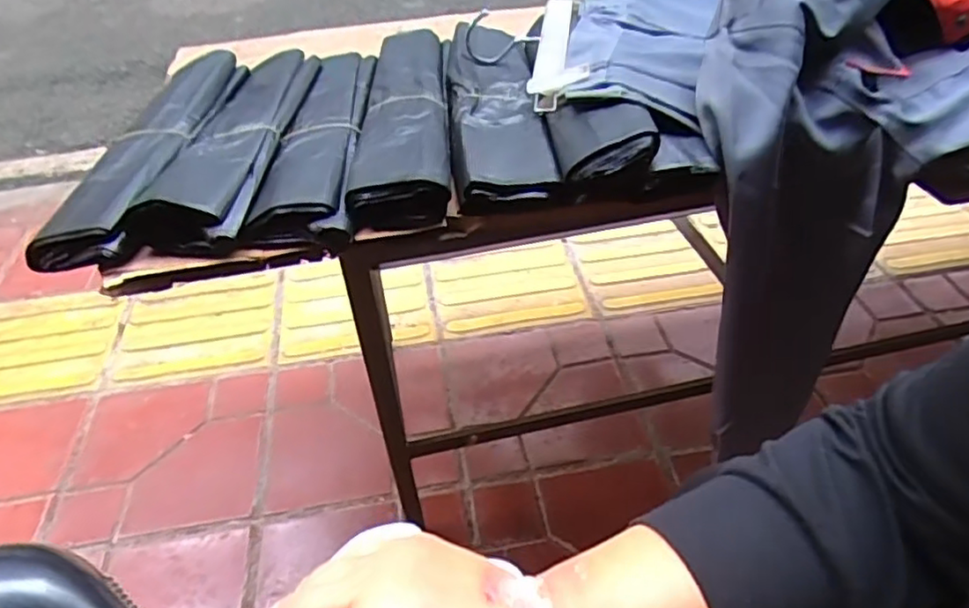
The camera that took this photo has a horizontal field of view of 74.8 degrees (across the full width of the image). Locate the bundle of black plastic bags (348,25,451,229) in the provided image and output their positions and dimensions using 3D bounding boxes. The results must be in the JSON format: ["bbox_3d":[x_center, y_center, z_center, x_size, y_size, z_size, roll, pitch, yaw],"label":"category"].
[{"bbox_3d":[-0.077,-0.199,0.643,0.093,0.039,0.353,-4,42,0],"label":"bundle of black plastic bags"}]

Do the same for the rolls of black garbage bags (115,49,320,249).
[{"bbox_3d":[-0.240,-0.172,0.623,0.090,0.034,0.335,0,44,2],"label":"rolls of black garbage bags"}]

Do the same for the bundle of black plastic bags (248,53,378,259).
[{"bbox_3d":[-0.159,-0.180,0.641,0.078,0.029,0.358,-2,44,-1],"label":"bundle of black plastic bags"}]

